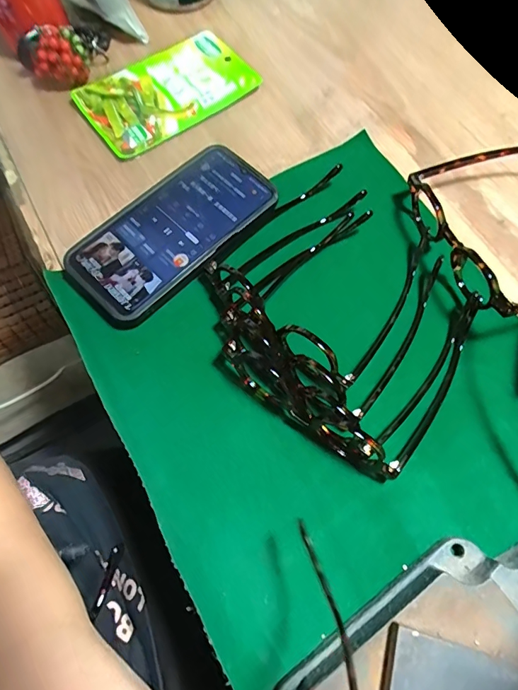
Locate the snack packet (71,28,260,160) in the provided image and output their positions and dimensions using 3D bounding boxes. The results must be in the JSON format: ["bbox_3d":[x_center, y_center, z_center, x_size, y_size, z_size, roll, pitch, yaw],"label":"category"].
[{"bbox_3d":[-0.092,-0.250,0.414,0.162,0.011,0.109,-35,73,-14],"label":"snack packet"}]

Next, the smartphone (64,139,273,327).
[{"bbox_3d":[-0.065,-0.090,0.336,0.081,0.017,0.167,42,73,14],"label":"smartphone"}]

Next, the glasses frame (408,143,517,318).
[{"bbox_3d":[0.200,-0.093,0.325,0.143,0.048,0.150,-11,69,-5],"label":"glasses frame"}]

